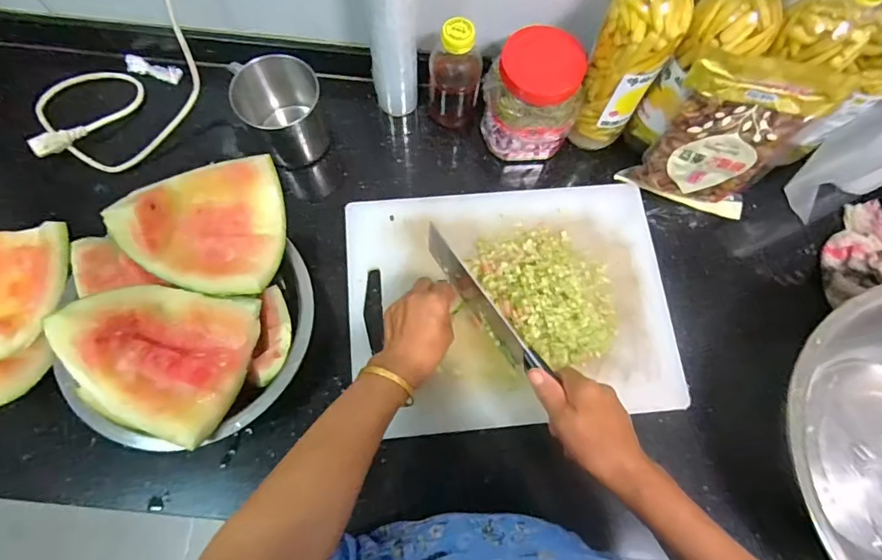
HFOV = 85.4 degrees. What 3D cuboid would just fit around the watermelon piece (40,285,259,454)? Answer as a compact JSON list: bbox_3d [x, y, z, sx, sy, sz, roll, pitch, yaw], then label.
[{"bbox_3d":[-0.279,0.070,0.468,0.152,0.081,0.142,17,73,4],"label":"watermelon piece"}]

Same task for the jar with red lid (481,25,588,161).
[{"bbox_3d":[0.112,-0.228,0.599,0.110,0.119,0.096,-8,74,-4],"label":"jar with red lid"}]

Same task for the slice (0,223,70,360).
[{"bbox_3d":[-0.470,0.013,0.520,0.107,0.031,0.148,-9,74,-4],"label":"slice"}]

